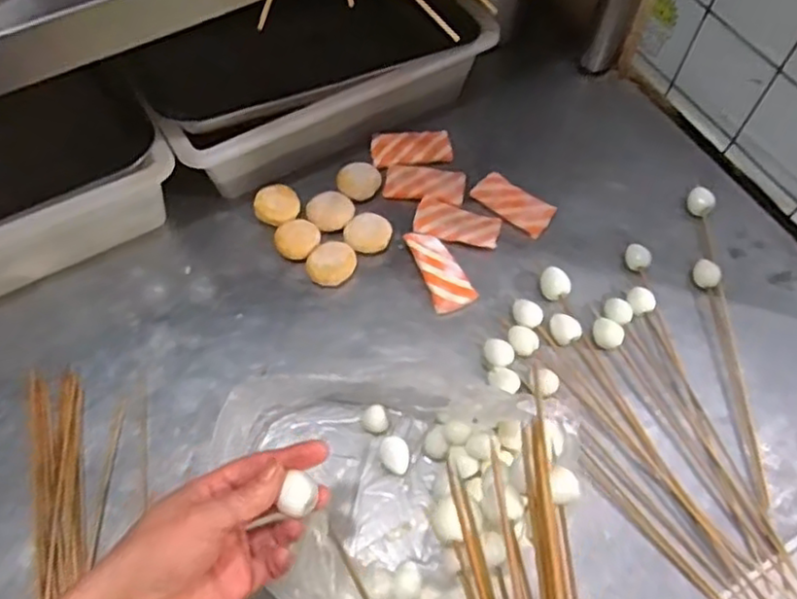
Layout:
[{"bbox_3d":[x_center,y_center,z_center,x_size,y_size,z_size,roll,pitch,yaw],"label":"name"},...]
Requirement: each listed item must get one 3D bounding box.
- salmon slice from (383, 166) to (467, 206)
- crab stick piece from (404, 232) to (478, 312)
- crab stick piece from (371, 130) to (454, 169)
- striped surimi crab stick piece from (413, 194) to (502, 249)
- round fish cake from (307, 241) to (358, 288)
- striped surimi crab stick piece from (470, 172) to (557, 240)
[{"bbox_3d":[0.027,-0.116,0.683,0.079,0.004,0.041,8,64,4],"label":"salmon slice"},{"bbox_3d":[0.038,-0.028,0.626,0.037,0.015,0.081,-22,66,-11],"label":"crab stick piece"},{"bbox_3d":[0.014,-0.157,0.703,0.082,0.004,0.038,-5,64,-3],"label":"crab stick piece"},{"bbox_3d":[0.056,-0.072,0.655,0.082,0.007,0.041,20,65,9],"label":"striped surimi crab stick piece"},{"bbox_3d":[-0.062,-0.032,0.637,0.043,0.020,0.045,0,64,0],"label":"round fish cake"},{"bbox_3d":[0.112,-0.095,0.671,0.080,0.013,0.035,36,69,16],"label":"striped surimi crab stick piece"}]

